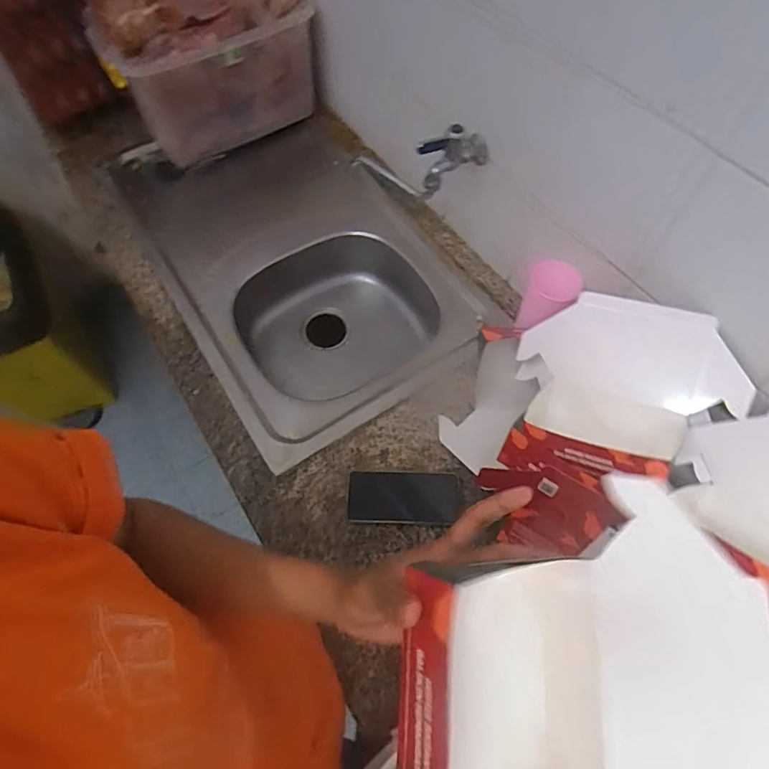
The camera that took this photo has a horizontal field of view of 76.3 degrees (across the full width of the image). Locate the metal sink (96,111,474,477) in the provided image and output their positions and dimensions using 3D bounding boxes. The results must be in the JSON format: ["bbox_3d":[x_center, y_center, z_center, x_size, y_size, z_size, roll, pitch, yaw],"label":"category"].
[{"bbox_3d":[-0.205,-0.264,1.092,0.519,0.195,0.889,-31,66,-15],"label":"metal sink"}]

